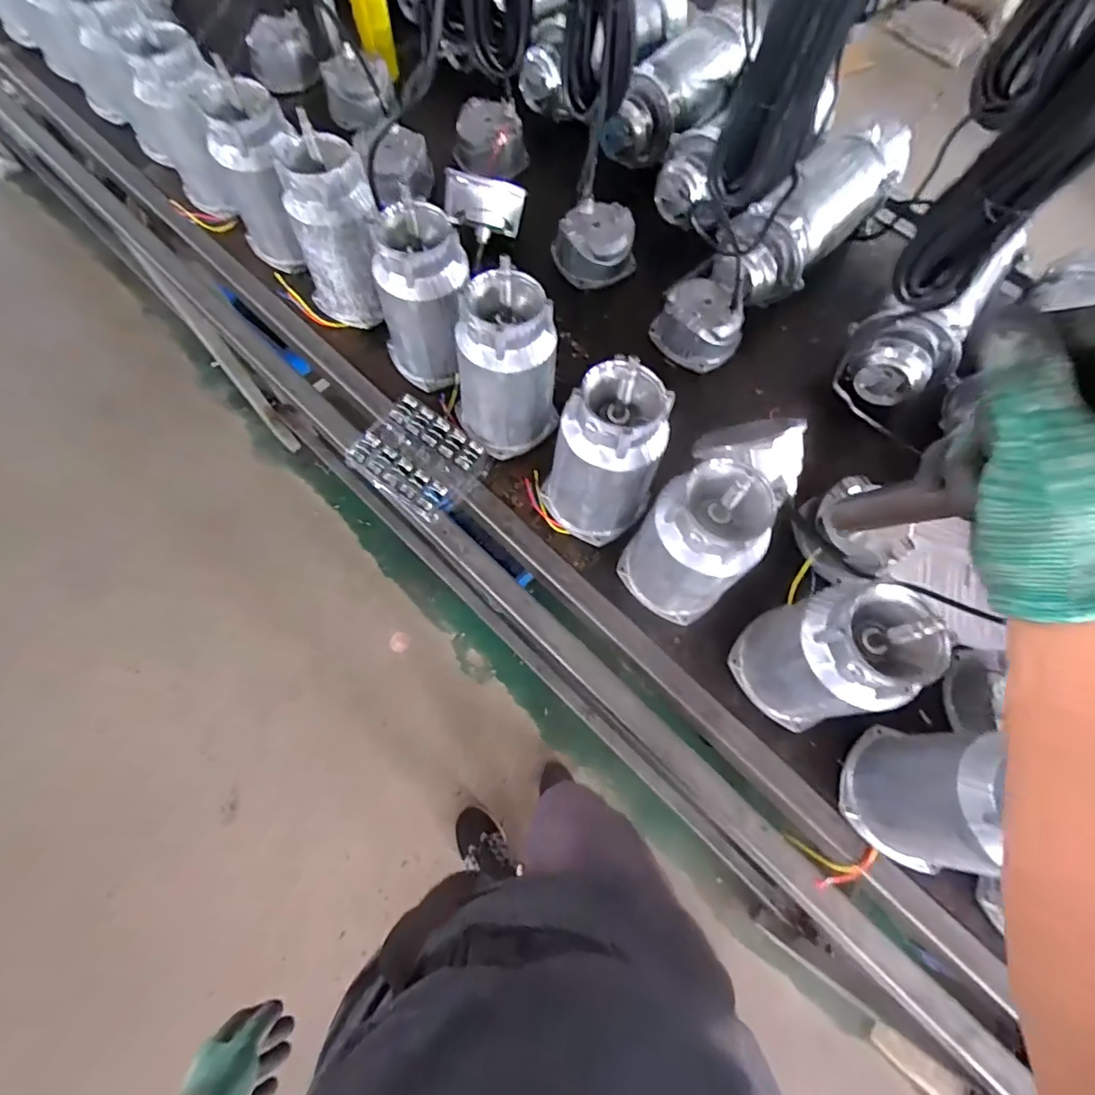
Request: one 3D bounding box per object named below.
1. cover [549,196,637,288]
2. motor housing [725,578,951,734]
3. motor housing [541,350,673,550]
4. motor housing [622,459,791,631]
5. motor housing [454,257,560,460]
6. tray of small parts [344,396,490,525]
[{"bbox_3d":[0.079,-0.507,0.881,0.134,0.082,0.134,5,69,-1],"label":"cover"},{"bbox_3d":[0.288,0.116,0.543,0.107,0.234,0.106,1,69,-2],"label":"motor housing"},{"bbox_3d":[0.067,-0.101,0.624,0.132,0.226,0.115,23,70,6],"label":"motor housing"},{"bbox_3d":[0.170,-0.001,0.591,0.110,0.227,0.127,-38,75,-15],"label":"motor housing"},{"bbox_3d":[-0.052,-0.224,0.669,0.126,0.216,0.109,-26,73,-12],"label":"motor housing"},{"bbox_3d":[-0.182,-0.128,0.730,0.171,0.024,0.132,38,72,11],"label":"tray of small parts"}]

